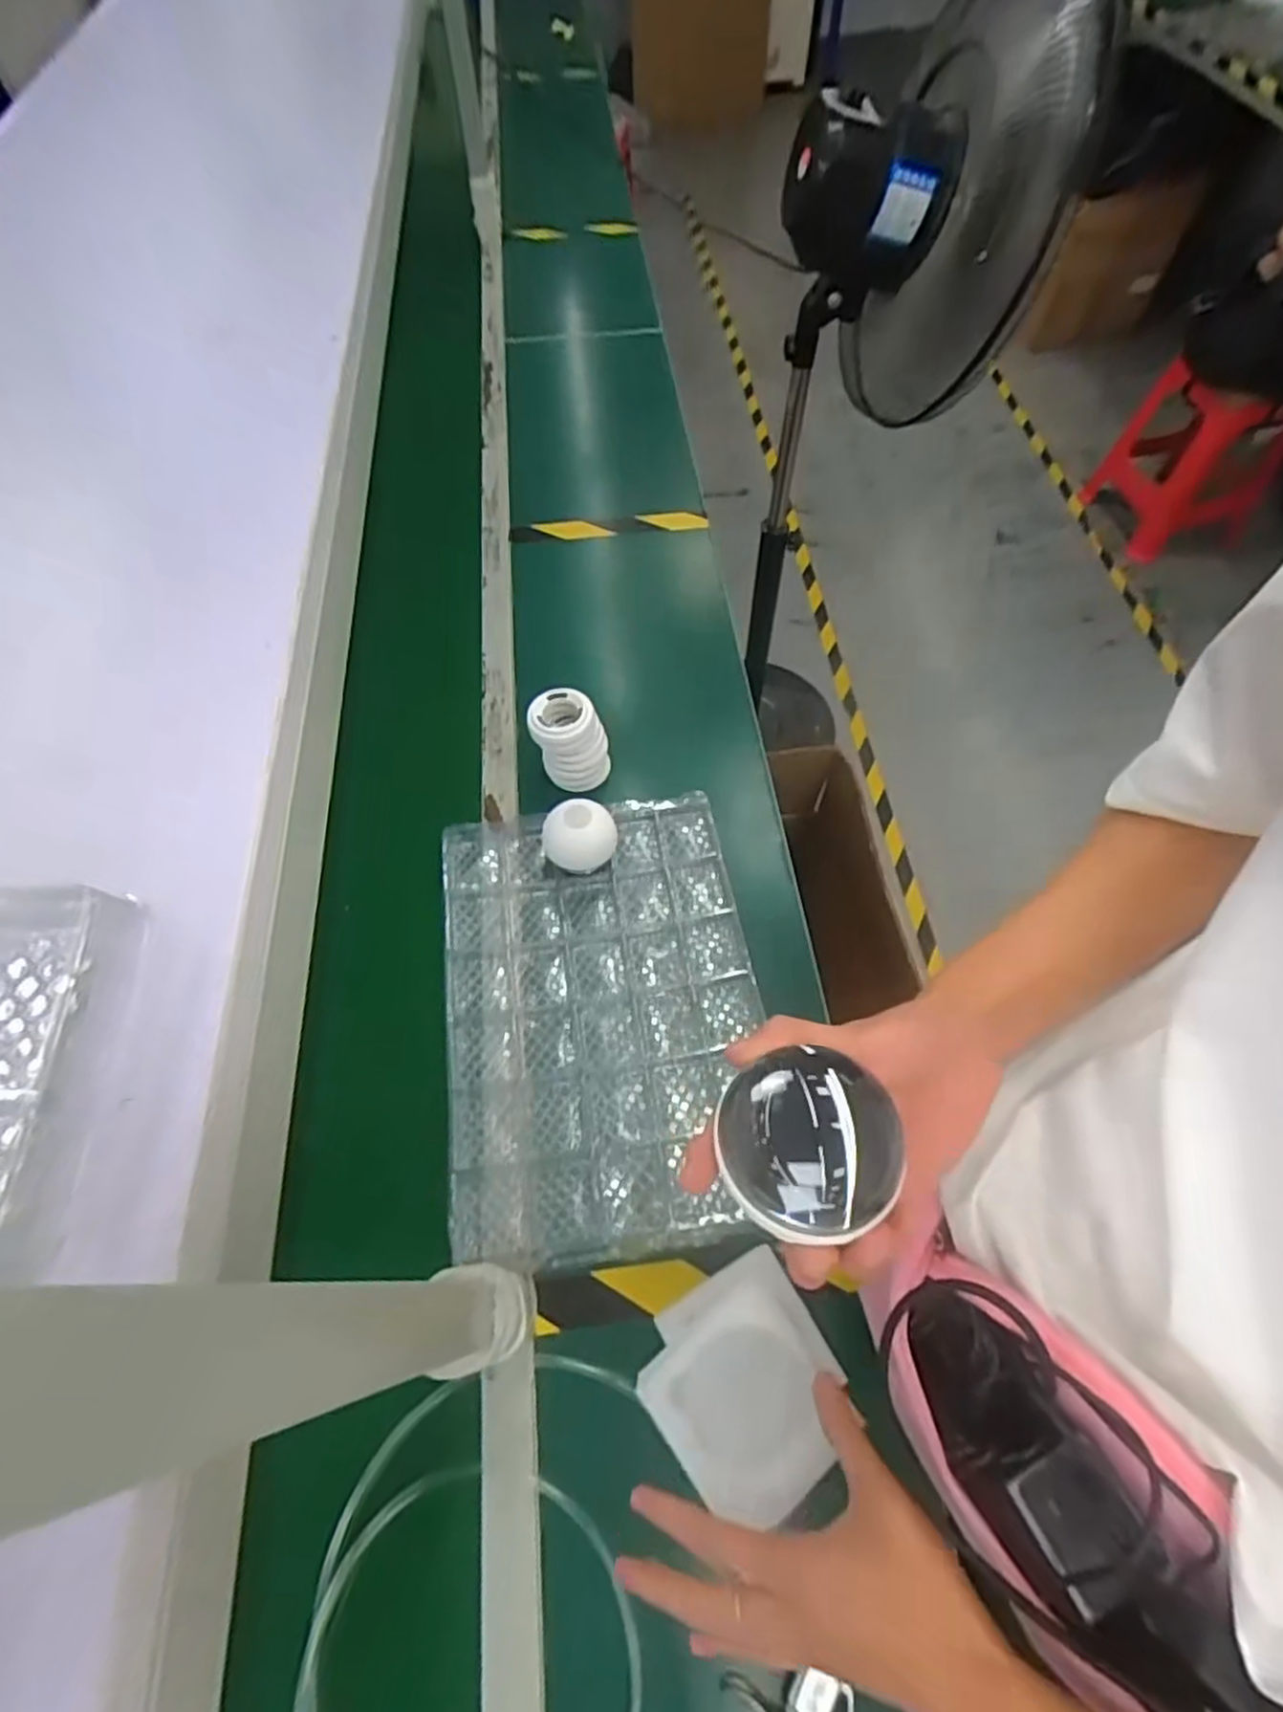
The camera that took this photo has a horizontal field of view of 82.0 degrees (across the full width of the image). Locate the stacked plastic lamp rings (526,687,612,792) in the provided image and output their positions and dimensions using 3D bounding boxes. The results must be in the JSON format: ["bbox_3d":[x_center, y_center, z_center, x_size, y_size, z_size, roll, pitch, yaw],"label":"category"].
[{"bbox_3d":[-0.082,-0.132,0.856,0.084,0.102,0.065,-11,60,-5],"label":"stacked plastic lamp rings"}]

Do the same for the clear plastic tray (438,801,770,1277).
[{"bbox_3d":[-0.042,0.143,0.736,0.304,0.031,0.437,-9,60,-4],"label":"clear plastic tray"}]

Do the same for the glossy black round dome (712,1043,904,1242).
[{"bbox_3d":[0.070,0.121,0.311,0.072,0.035,0.068,15,61,10],"label":"glossy black round dome"}]

